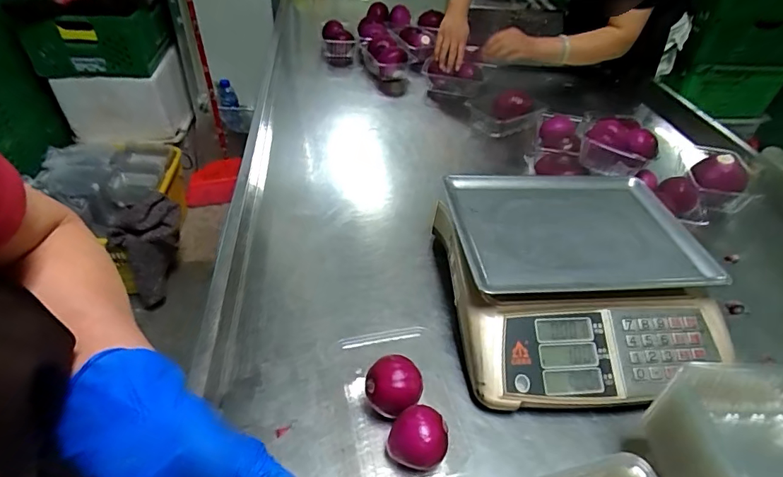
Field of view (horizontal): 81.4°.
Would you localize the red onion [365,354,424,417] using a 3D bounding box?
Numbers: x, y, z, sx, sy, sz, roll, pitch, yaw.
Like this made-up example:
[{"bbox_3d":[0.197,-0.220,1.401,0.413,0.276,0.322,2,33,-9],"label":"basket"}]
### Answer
[{"bbox_3d":[0.002,0.173,0.519,0.060,0.064,0.054,17,43,14],"label":"red onion"}]

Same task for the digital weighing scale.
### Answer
[{"bbox_3d":[0.266,0.053,0.674,0.368,0.127,0.372,-3,42,-8],"label":"digital weighing scale"}]

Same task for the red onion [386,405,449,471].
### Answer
[{"bbox_3d":[0.027,0.212,0.479,0.058,0.059,0.051,9,41,5],"label":"red onion"}]

